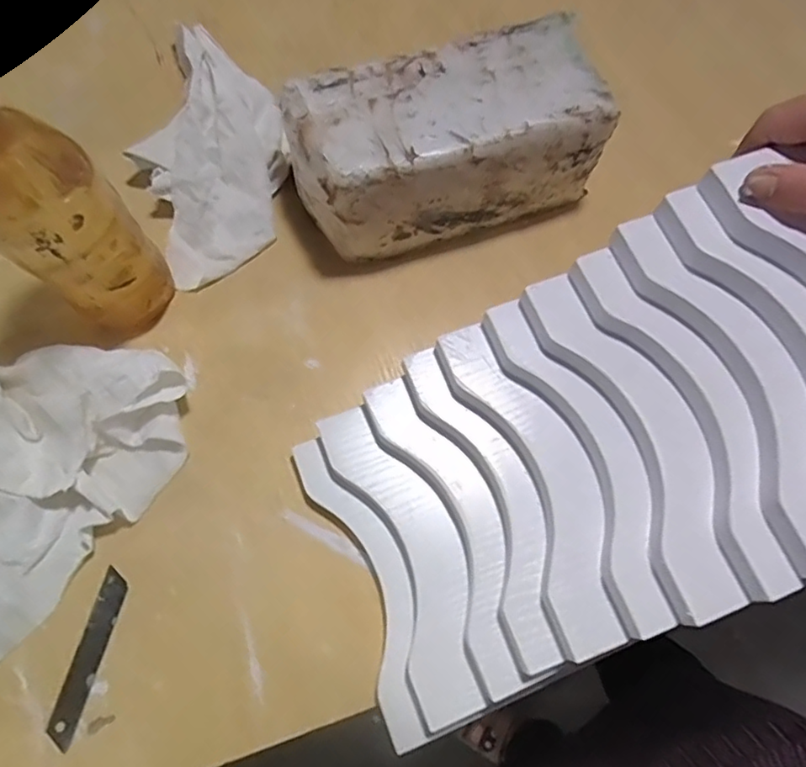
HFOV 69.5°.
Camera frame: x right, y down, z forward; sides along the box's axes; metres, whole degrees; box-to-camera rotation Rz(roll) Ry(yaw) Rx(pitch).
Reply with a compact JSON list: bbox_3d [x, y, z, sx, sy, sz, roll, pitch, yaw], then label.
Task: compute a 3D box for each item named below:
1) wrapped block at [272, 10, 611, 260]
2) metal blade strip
[{"bbox_3d":[0.031,-0.173,0.432,0.221,0.103,0.101,-18,72,-8],"label":"wrapped block"},{"bbox_3d":[-0.192,0.166,0.356,0.016,0.004,0.097,13,71,3],"label":"metal blade strip"}]

